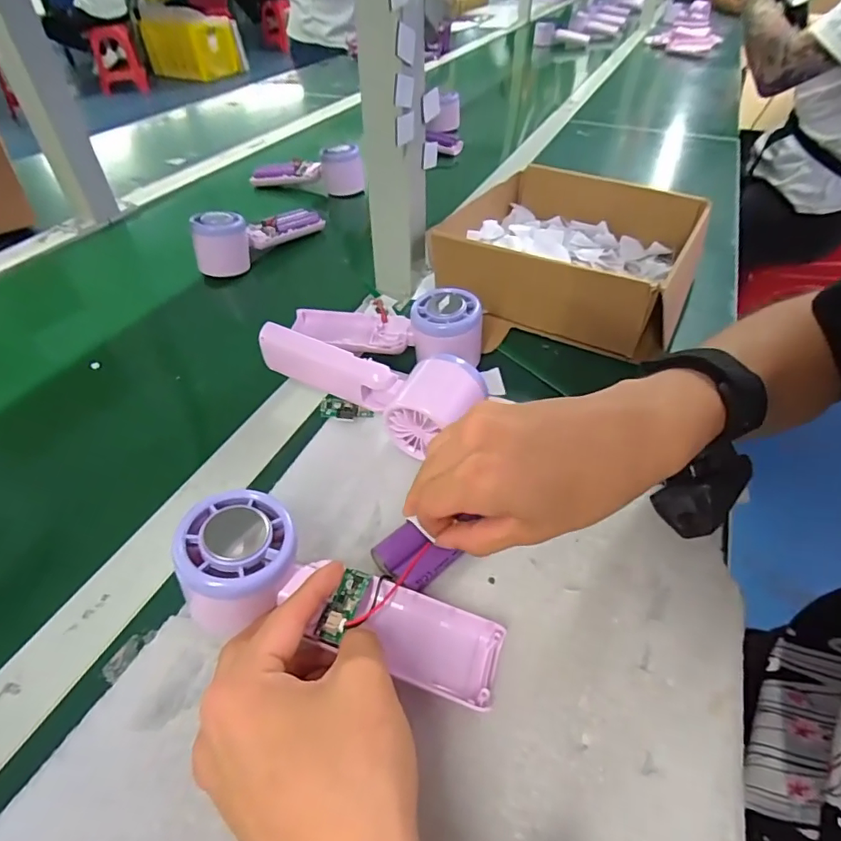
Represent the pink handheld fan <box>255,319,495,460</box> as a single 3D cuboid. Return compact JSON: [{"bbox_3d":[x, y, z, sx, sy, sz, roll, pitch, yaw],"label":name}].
[{"bbox_3d":[-0.035,-0.027,0.370,0.159,0.060,0.053,25,50,24],"label":"pink handheld fan"}]

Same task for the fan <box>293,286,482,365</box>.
[{"bbox_3d":[-0.033,-0.078,0.433,0.168,0.053,0.052,9,45,9],"label":"fan"}]

